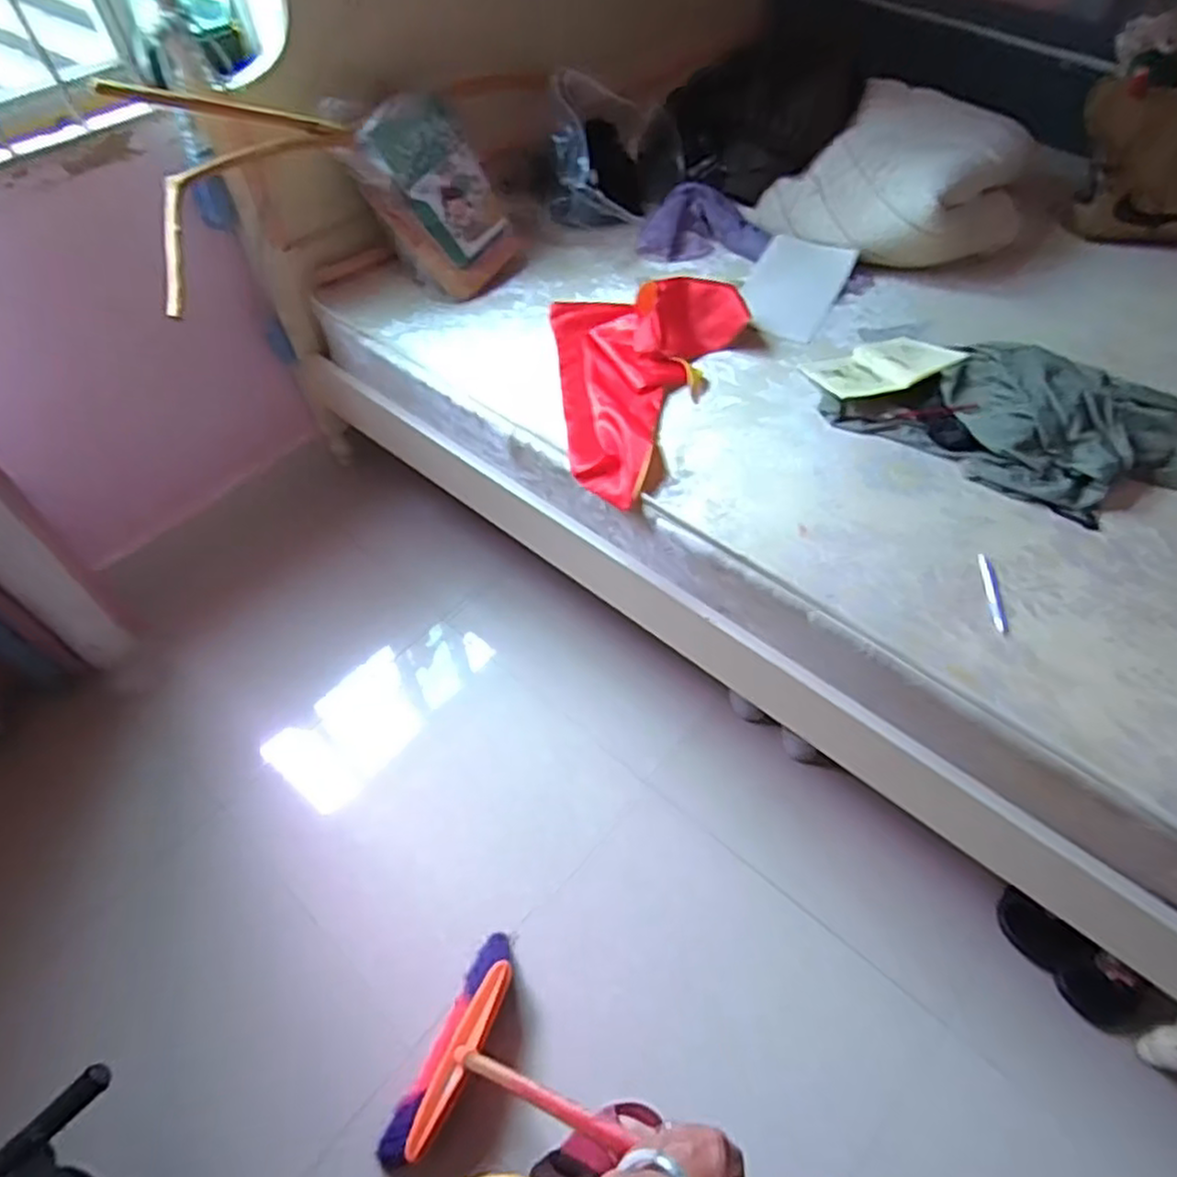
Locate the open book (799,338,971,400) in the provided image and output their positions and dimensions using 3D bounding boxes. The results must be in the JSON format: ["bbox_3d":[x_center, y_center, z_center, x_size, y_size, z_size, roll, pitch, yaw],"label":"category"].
[{"bbox_3d":[0.545,-0.419,1.360,0.226,0.027,0.173,-20,44,1],"label":"open book"}]

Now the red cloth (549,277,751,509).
[{"bbox_3d":[0.101,-0.386,1.344,0.365,0.092,0.526,3,57,5],"label":"red cloth"}]

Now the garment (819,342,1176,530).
[{"bbox_3d":[0.750,-0.298,1.236,0.647,0.097,0.345,9,58,9],"label":"garment"}]

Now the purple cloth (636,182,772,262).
[{"bbox_3d":[0.261,-0.828,1.645,0.289,0.104,0.156,4,54,5],"label":"purple cloth"}]

